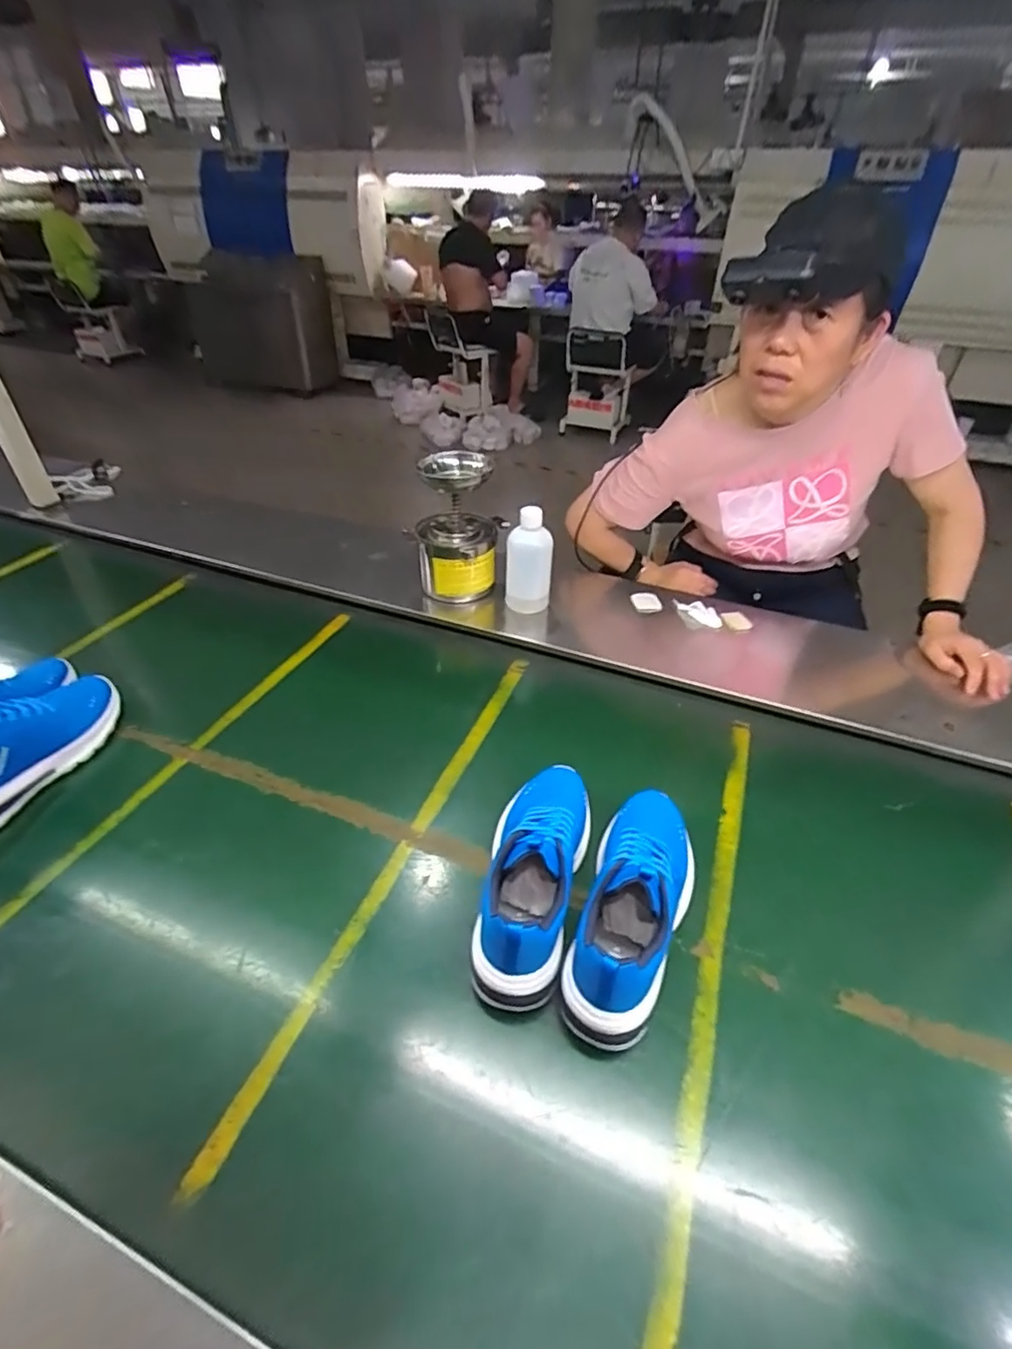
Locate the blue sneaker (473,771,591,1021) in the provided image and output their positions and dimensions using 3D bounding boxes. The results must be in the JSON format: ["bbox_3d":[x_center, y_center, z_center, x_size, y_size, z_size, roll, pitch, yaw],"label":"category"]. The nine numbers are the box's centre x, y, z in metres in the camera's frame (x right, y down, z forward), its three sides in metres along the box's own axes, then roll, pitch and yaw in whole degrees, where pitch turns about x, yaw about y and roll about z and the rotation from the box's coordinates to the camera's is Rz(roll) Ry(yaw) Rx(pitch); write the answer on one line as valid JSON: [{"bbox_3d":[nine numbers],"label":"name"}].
[{"bbox_3d":[0.027,0.192,0.603,0.095,0.116,0.255,9,39,10],"label":"blue sneaker"}]

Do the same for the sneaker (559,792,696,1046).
[{"bbox_3d":[0.129,0.216,0.577,0.095,0.119,0.257,18,42,20],"label":"sneaker"}]

